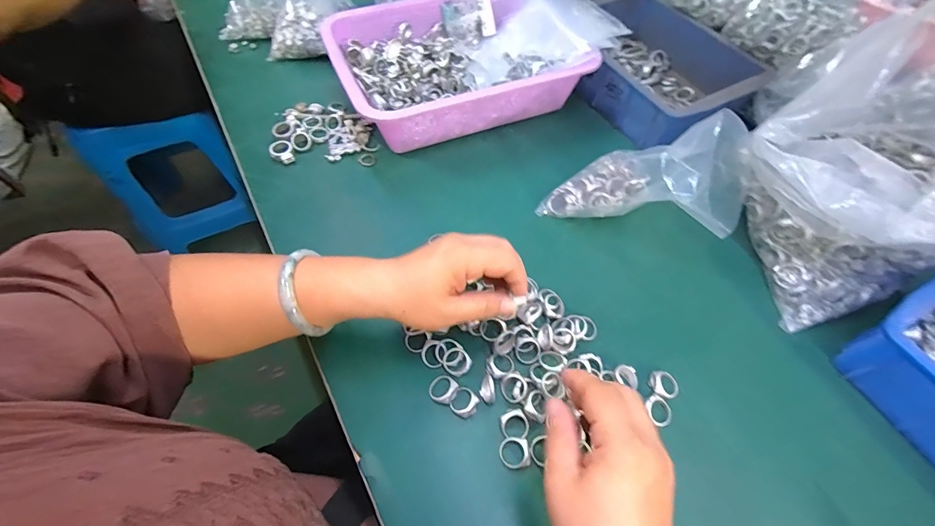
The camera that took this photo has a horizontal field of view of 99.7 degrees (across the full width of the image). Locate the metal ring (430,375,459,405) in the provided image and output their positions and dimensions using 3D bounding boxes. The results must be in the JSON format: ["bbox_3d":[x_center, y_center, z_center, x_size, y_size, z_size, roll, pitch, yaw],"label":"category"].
[{"bbox_3d":[-0.020,0.105,0.331,0.021,0.009,0.023,1,59,-1],"label":"metal ring"}]

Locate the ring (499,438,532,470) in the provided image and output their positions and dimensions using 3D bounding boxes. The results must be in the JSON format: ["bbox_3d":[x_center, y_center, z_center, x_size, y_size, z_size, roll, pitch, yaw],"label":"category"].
[{"bbox_3d":[0.037,0.148,0.308,0.023,0.004,0.022,-7,66,15],"label":"ring"}]

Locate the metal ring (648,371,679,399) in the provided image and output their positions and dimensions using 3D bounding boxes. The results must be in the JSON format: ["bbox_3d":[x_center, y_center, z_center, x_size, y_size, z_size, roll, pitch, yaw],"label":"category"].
[{"bbox_3d":[0.169,0.105,0.339,0.025,0.007,0.021,13,59,4],"label":"metal ring"}]

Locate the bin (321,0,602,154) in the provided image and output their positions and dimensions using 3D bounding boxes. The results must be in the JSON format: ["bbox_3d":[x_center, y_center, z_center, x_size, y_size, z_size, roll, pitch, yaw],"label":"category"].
[{"bbox_3d":[-0.010,-0.256,0.515,0.288,0.087,0.212,-20,62,-13],"label":"bin"}]

